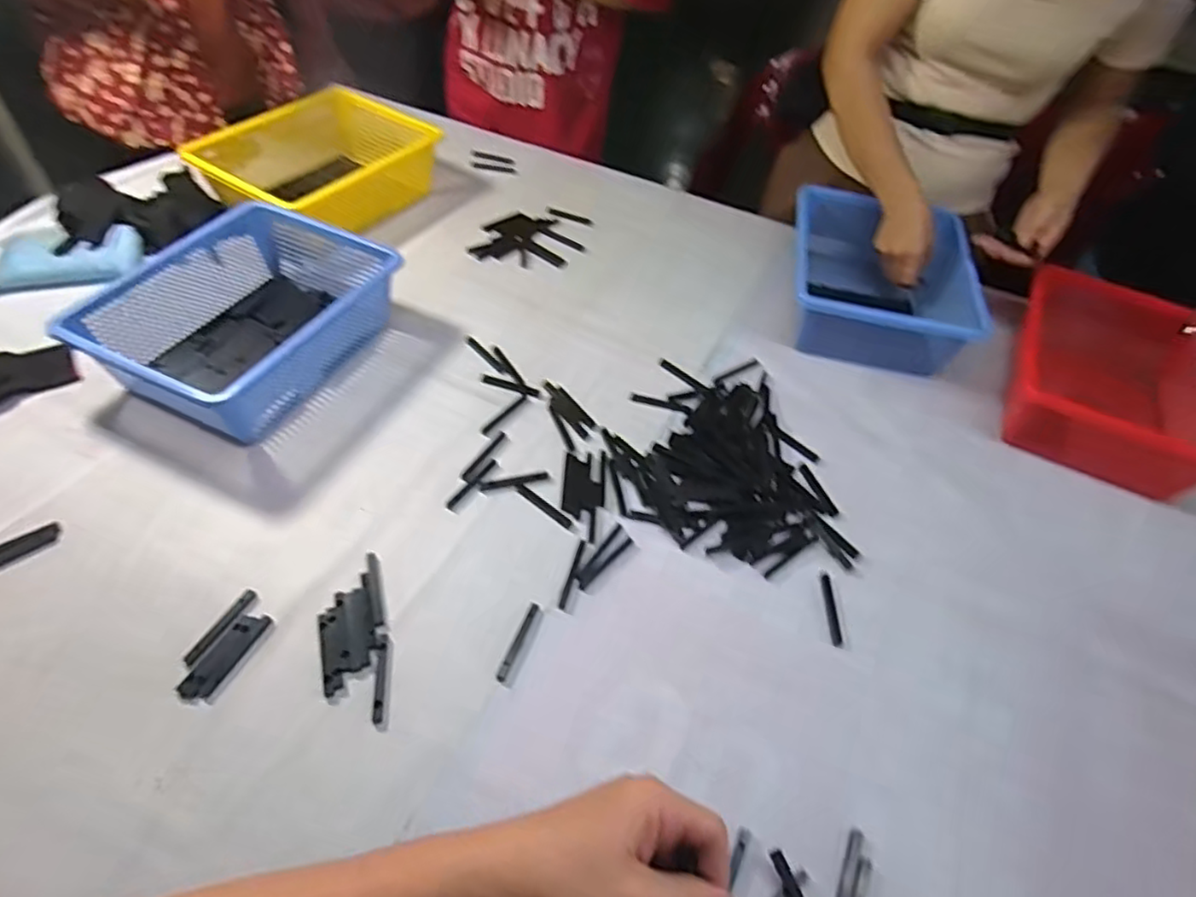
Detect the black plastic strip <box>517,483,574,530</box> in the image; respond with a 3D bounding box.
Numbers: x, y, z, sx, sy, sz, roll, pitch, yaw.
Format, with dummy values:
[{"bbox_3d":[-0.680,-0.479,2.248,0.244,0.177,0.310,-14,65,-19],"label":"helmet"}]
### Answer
[{"bbox_3d":[-0.056,0.059,0.669,0.072,0.004,0.011,35,55,23],"label":"black plastic strip"}]

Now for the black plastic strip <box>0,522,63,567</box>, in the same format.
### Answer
[{"bbox_3d":[-0.535,0.093,0.592,0.077,0.005,0.023,-33,59,-28],"label":"black plastic strip"}]

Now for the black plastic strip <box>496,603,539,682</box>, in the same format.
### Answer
[{"bbox_3d":[-0.070,0.170,0.574,0.008,0.004,0.075,18,50,11],"label":"black plastic strip"}]

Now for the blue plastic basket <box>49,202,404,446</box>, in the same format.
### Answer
[{"bbox_3d":[-0.401,-0.159,0.757,0.245,0.093,0.314,21,51,13],"label":"blue plastic basket"}]

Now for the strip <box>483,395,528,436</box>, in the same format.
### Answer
[{"bbox_3d":[-0.106,-0.040,0.737,0.011,0.004,0.073,28,53,18],"label":"strip"}]

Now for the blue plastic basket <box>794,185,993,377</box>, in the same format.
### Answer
[{"bbox_3d":[0.378,-0.230,0.892,0.226,0.102,0.274,12,50,6],"label":"blue plastic basket"}]

